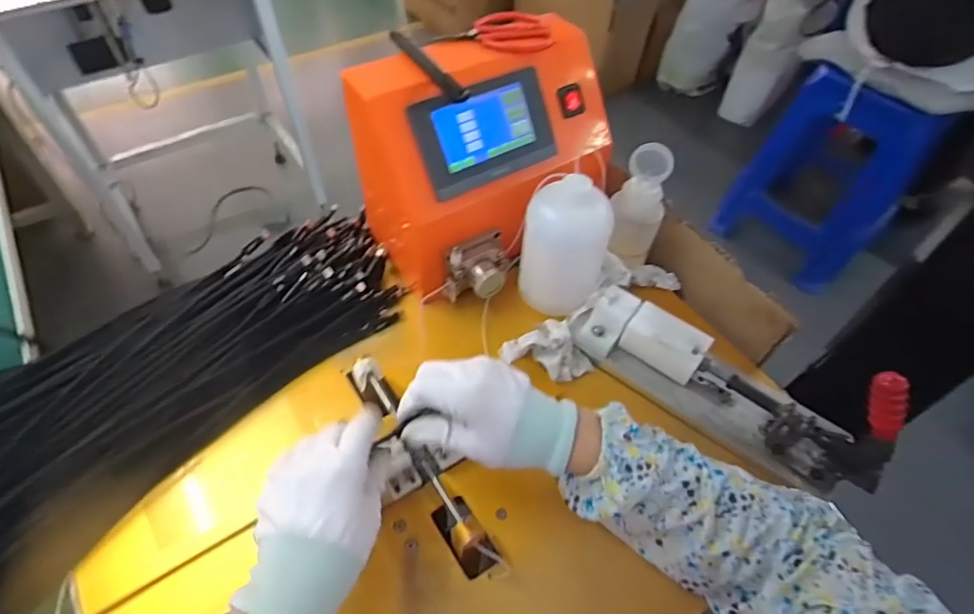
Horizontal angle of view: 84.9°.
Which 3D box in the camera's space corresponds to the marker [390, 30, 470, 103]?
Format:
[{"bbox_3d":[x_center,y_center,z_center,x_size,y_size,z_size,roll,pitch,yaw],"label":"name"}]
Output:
[{"bbox_3d":[-0.055,-0.213,0.466,0.011,0.010,0.129,-26,58,-21],"label":"marker"}]

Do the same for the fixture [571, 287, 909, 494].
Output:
[{"bbox_3d":[0.210,0.051,0.460,0.279,0.109,0.078,32,58,20],"label":"fixture"}]

